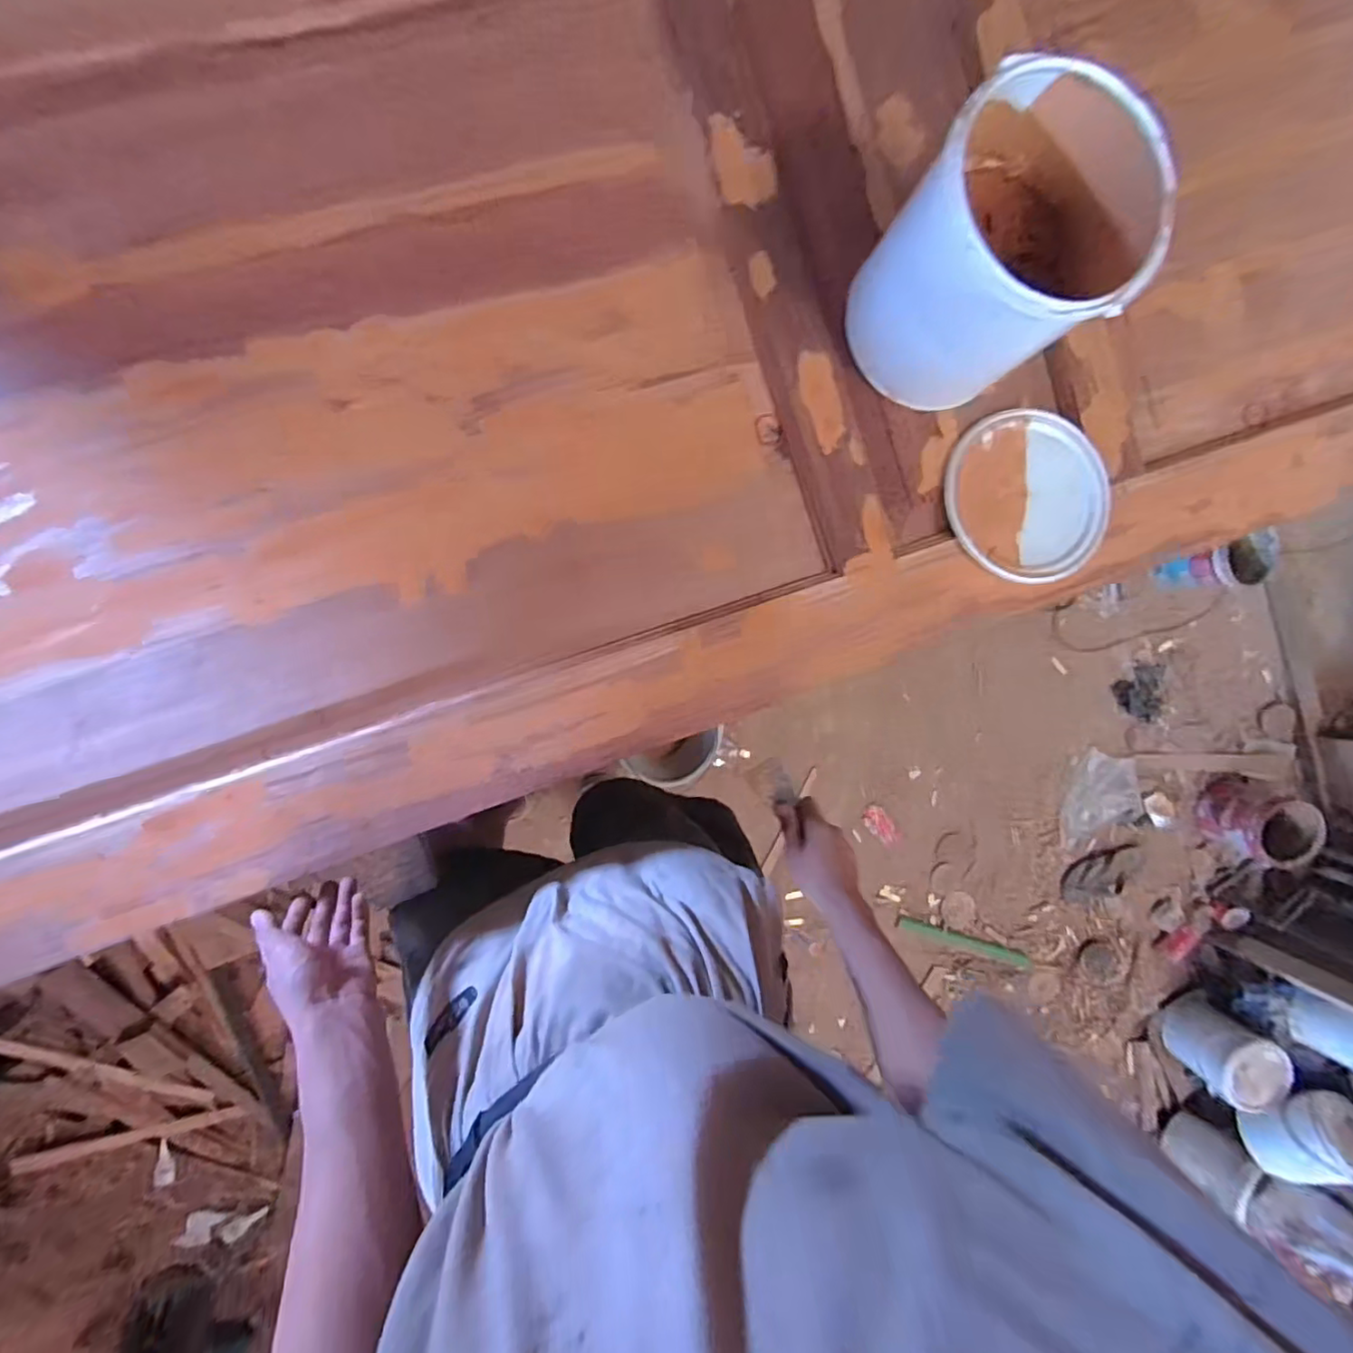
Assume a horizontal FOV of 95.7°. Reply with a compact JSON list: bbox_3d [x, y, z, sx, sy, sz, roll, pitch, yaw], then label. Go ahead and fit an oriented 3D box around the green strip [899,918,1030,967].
[{"bbox_3d":[0.765,0.702,1.610,0.393,0.008,0.029,20,90,-9],"label":"green strip"}]

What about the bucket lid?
[{"bbox_3d":[0.363,-0.187,0.634,0.172,0.023,0.169,0,91,-8],"label":"bucket lid"}]

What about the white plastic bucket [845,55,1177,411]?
[{"bbox_3d":[0.271,-0.356,0.534,0.175,0.188,0.189,0,93,-8],"label":"white plastic bucket"}]

